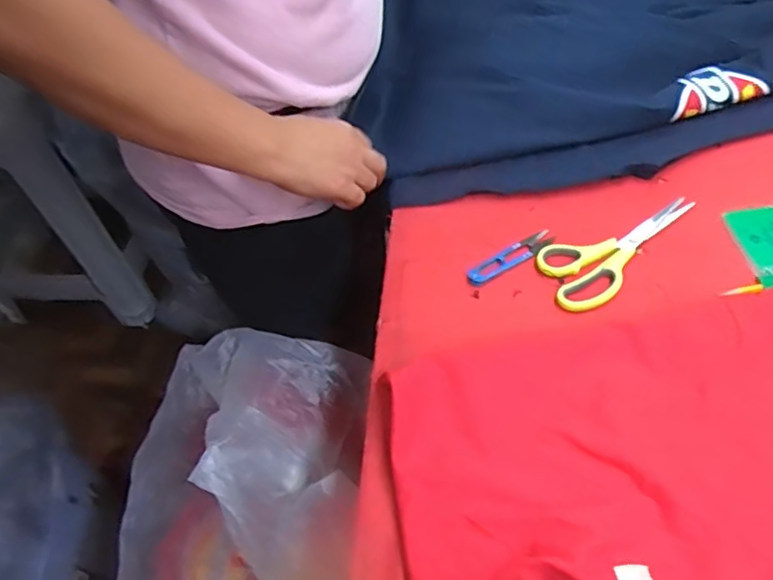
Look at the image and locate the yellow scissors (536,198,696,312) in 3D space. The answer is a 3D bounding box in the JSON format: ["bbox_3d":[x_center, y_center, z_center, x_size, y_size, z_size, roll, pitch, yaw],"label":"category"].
[{"bbox_3d":[0.219,-0.048,0.609,0.084,0.010,0.181,35,64,28],"label":"yellow scissors"}]

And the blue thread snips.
[{"bbox_3d":[0.128,-0.036,0.618,0.109,0.009,0.024,-34,57,-18],"label":"blue thread snips"}]

